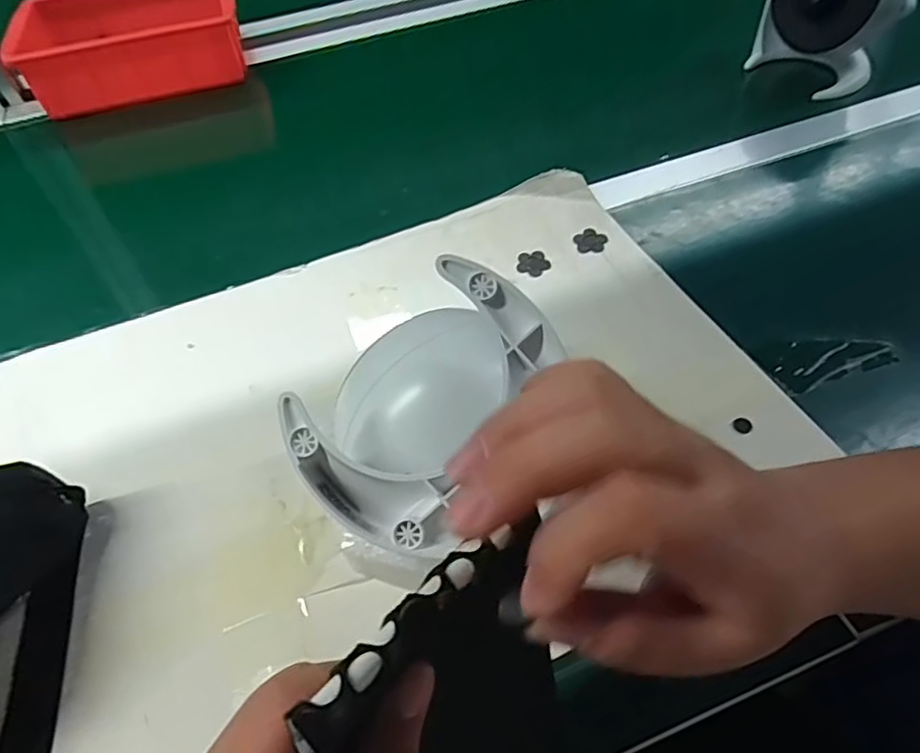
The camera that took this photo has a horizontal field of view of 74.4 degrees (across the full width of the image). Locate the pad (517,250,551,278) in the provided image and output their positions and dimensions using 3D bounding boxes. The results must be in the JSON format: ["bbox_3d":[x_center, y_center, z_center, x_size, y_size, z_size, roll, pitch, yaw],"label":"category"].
[{"bbox_3d":[0.058,-0.091,0.482,0.026,0.004,0.026,-38,59,-23],"label":"pad"}]

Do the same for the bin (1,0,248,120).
[{"bbox_3d":[-0.382,-0.397,0.714,0.244,0.070,0.160,-21,53,-11],"label":"bin"}]

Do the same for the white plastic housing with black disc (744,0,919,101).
[{"bbox_3d":[0.364,-0.362,0.591,0.064,0.133,0.114,-20,53,-11],"label":"white plastic housing with black disc"}]

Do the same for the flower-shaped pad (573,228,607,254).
[{"bbox_3d":[0.105,-0.110,0.489,0.026,0.004,0.026,4,52,7],"label":"flower-shaped pad"}]

